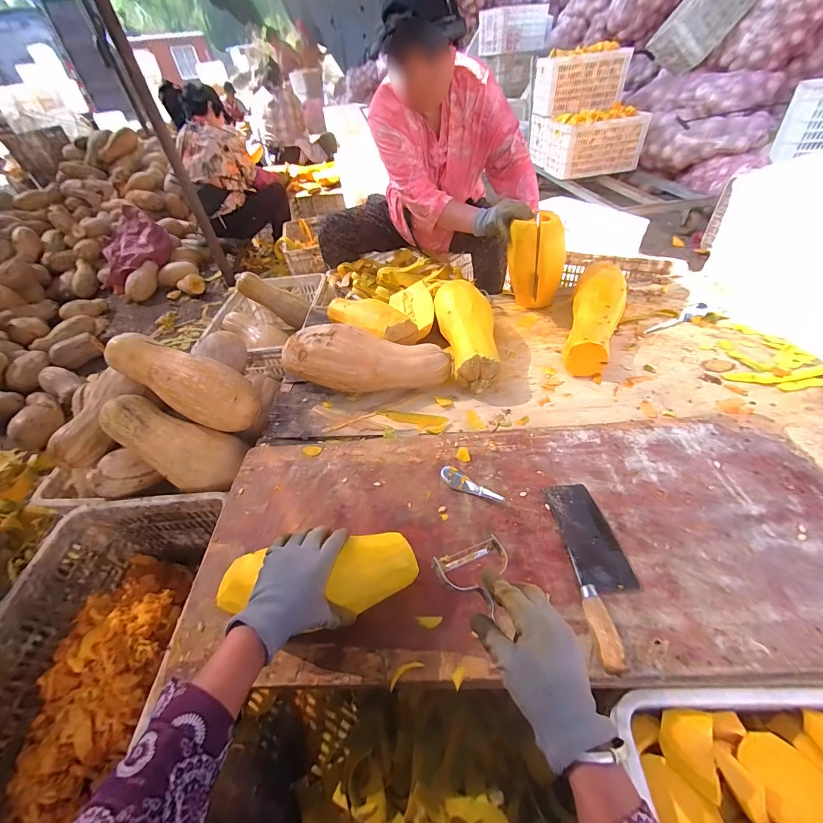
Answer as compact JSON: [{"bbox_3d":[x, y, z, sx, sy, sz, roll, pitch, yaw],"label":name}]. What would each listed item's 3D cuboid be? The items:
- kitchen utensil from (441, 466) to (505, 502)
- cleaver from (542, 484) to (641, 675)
[{"bbox_3d":[0.104,0.130,0.628,0.115,0.020,0.033,27,54,28],"label":"kitchen utensil"},{"bbox_3d":[0.270,0.213,0.520,0.082,0.027,0.262,-4,45,3],"label":"cleaver"}]

